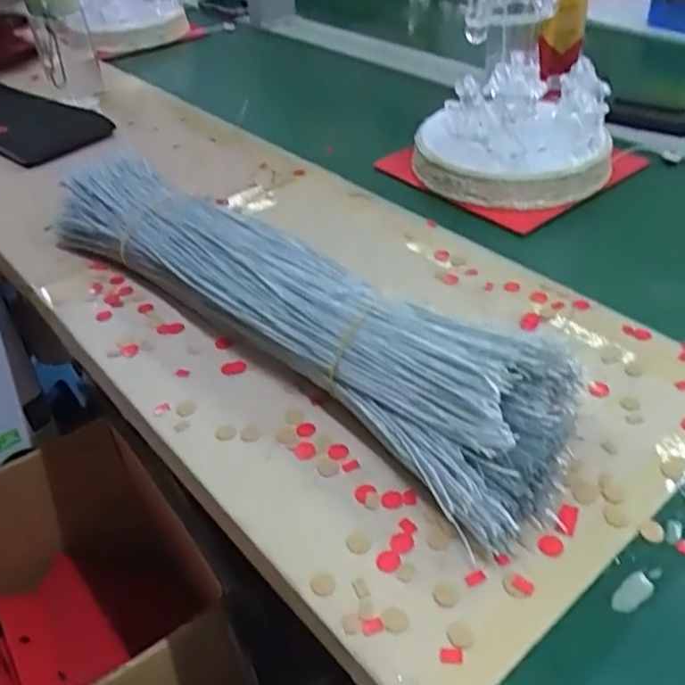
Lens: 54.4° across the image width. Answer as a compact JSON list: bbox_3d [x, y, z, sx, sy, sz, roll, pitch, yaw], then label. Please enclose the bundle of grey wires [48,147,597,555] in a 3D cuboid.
[{"bbox_3d":[-0.080,-0.043,0.523,0.548,0.079,0.113,28,48,33],"label":"bundle of grey wires"}]

